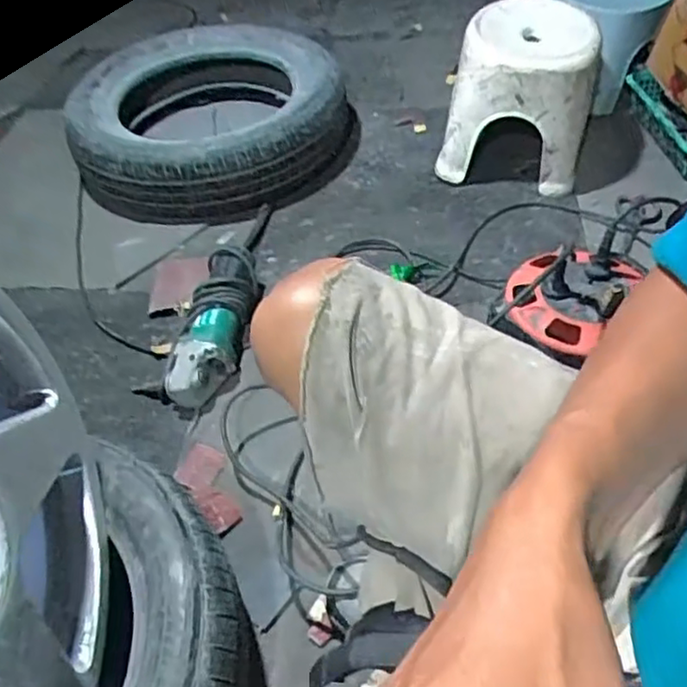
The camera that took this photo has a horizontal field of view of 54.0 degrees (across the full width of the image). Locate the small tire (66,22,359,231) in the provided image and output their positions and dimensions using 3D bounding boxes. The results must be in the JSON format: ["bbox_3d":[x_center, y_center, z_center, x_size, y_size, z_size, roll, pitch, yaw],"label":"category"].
[{"bbox_3d":[-0.257,-0.452,1.333,0.521,0.137,0.492,-12,47,-5],"label":"small tire"}]

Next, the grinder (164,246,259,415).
[{"bbox_3d":[-0.186,-0.025,0.993,0.088,0.085,0.258,4,48,10],"label":"grinder"}]

